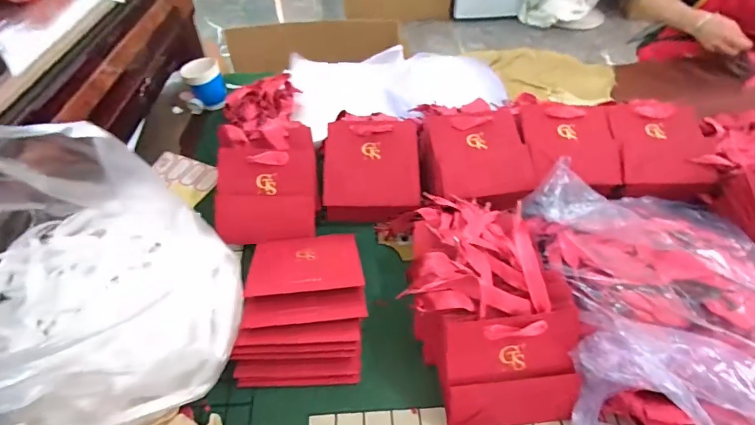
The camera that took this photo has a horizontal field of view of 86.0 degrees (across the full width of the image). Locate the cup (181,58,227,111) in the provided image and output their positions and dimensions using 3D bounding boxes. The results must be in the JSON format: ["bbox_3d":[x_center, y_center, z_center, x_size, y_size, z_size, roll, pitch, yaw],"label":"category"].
[{"bbox_3d":[-0.348,-0.263,0.816,0.070,0.078,0.065,-17,50,-16],"label":"cup"}]

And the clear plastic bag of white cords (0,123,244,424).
[{"bbox_3d":[-0.313,0.069,0.355,0.292,0.200,0.193,25,53,21],"label":"clear plastic bag of white cords"}]

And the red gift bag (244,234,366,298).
[{"bbox_3d":[-0.095,0.064,0.539,0.139,0.008,0.117,-4,31,-9],"label":"red gift bag"}]

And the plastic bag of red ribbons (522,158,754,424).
[{"bbox_3d":[0.347,0.136,0.437,0.297,0.127,0.446,5,48,4],"label":"plastic bag of red ribbons"}]

